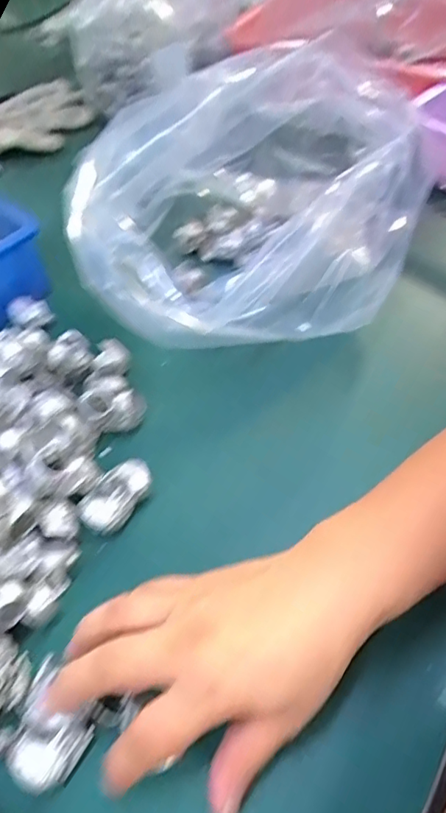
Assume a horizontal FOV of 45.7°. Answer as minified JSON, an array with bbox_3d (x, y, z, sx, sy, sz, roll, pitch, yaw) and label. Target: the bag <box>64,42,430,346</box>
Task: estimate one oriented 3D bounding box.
[{"bbox_3d":[0.036,-0.169,0.420,0.221,0.142,0.227,16,54,15],"label":"bag"}]

